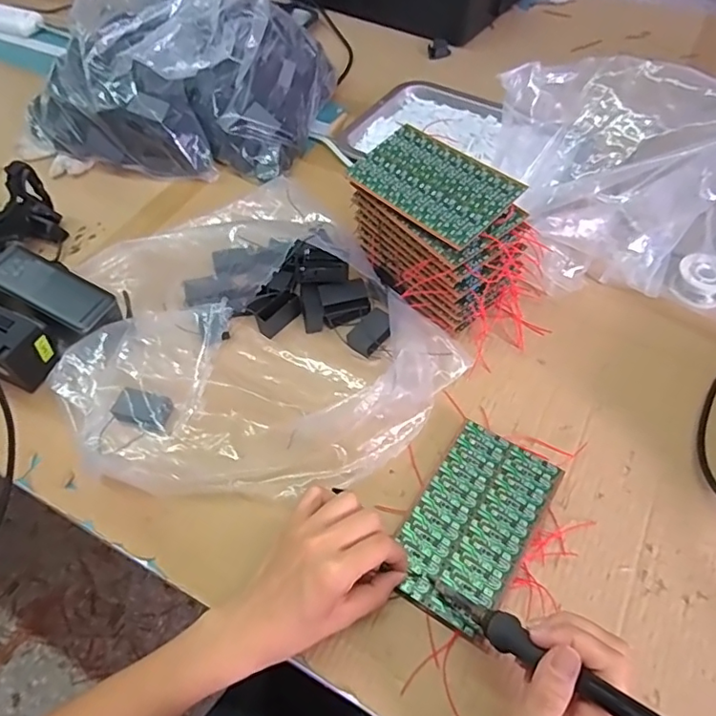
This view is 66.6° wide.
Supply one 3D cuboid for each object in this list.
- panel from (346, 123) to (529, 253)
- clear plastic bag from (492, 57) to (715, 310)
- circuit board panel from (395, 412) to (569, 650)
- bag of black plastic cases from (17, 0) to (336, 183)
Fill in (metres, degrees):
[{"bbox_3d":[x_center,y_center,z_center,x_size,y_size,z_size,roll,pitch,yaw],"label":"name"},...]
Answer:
[{"bbox_3d":[0.073,-0.172,0.533,0.093,0.006,0.153,-42,62,-13],"label":"panel"},{"bbox_3d":[0.277,-0.183,0.558,0.298,0.177,0.167,26,59,19],"label":"clear plastic bag"},{"bbox_3d":[0.095,0.135,0.448,0.093,0.011,0.158,28,60,20],"label":"circuit board panel"},{"bbox_3d":[-0.251,-0.414,0.757,0.396,0.163,0.309,9,55,8],"label":"bag of black plastic cases"}]

